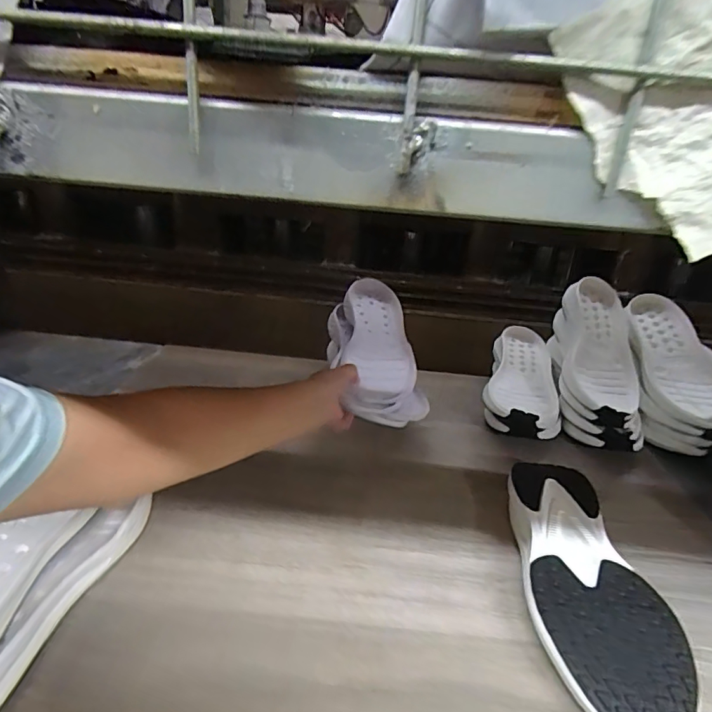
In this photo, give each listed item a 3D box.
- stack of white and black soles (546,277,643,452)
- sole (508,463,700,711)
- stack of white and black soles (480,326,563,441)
[{"bbox_3d":[0.375,0.014,0.748,0.115,0.105,0.288,8,50,10],"label":"stack of white and black soles"},{"bbox_3d":[0.209,0.202,0.446,0.108,0.051,0.274,8,27,5],"label":"sole"},{"bbox_3d":[0.265,0.045,0.766,0.114,0.087,0.270,10,24,12],"label":"stack of white and black soles"}]

